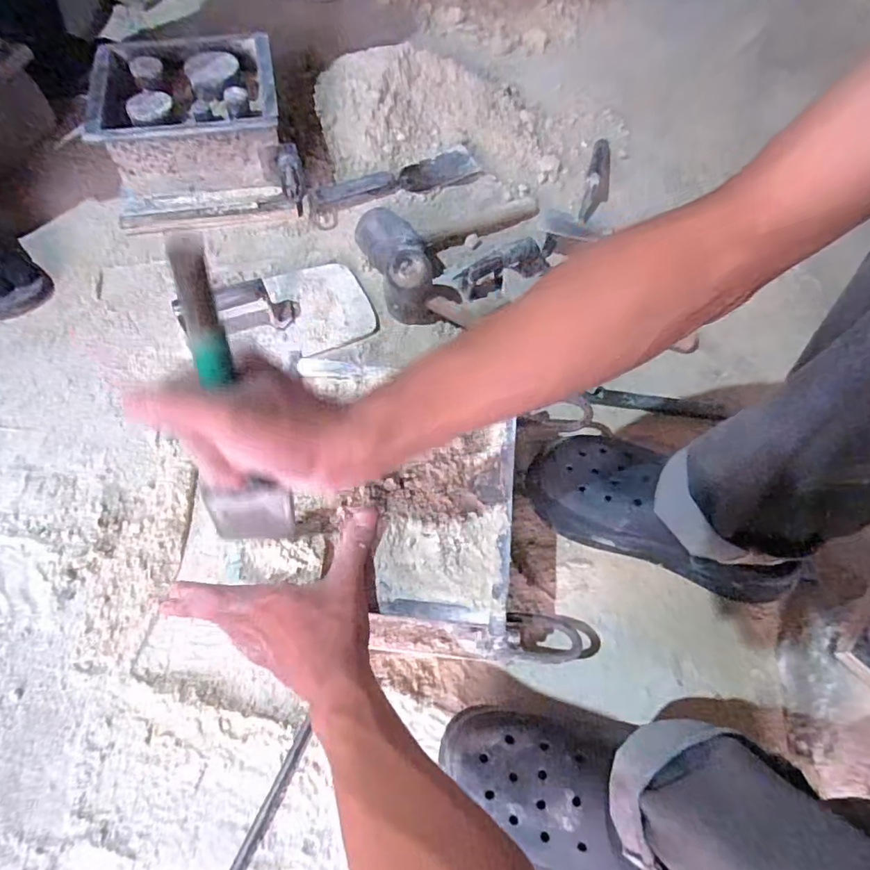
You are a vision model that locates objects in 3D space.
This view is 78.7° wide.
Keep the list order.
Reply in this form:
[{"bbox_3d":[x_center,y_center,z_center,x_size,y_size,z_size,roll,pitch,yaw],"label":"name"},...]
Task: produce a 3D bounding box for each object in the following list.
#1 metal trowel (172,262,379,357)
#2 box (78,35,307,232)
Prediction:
[{"bbox_3d":[-0.198,-0.170,0.666,0.228,0.070,0.136,-16,66,-9],"label":"metal trowel"},{"bbox_3d":[-0.338,-0.438,0.768,0.252,0.125,0.256,-12,65,-7],"label":"box"}]

